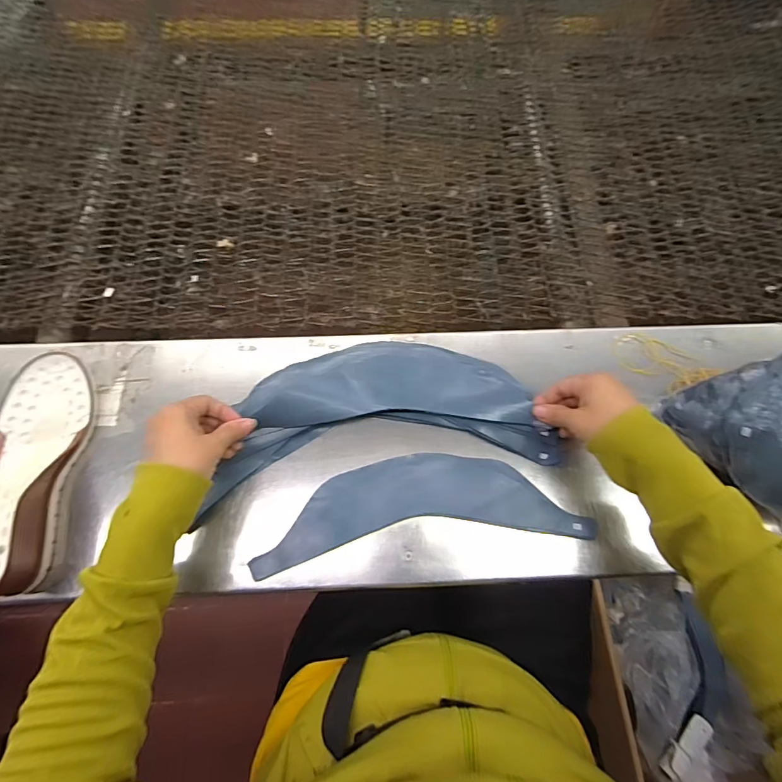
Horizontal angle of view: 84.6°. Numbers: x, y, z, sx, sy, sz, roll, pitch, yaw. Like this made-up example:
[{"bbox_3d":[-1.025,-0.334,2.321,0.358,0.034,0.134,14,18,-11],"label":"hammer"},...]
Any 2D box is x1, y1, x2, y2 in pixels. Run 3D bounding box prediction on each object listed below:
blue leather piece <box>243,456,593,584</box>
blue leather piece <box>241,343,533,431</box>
[{"bbox_3d":[0.031,0.111,0.420,0.314,0.009,0.092,-6,76,-3],"label":"blue leather piece"},{"bbox_3d":[-0.005,-0.010,0.442,0.281,0.040,0.090,-2,72,-3],"label":"blue leather piece"}]

